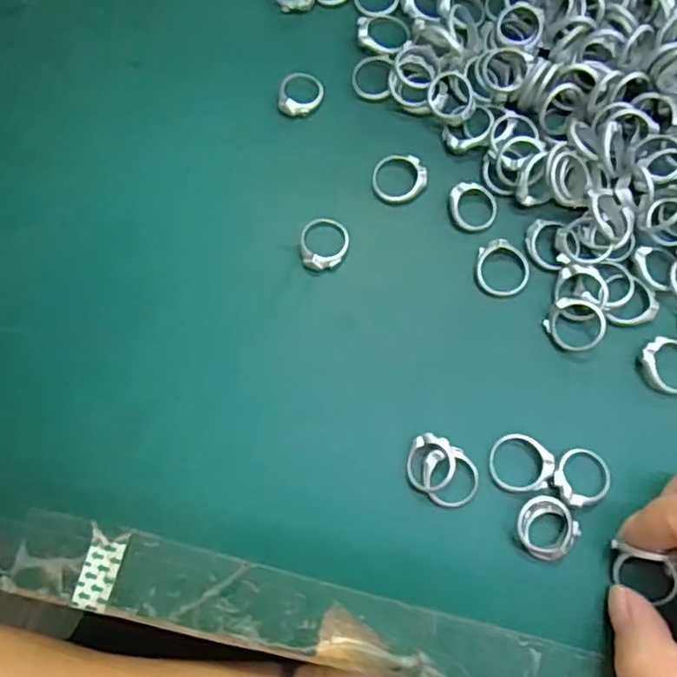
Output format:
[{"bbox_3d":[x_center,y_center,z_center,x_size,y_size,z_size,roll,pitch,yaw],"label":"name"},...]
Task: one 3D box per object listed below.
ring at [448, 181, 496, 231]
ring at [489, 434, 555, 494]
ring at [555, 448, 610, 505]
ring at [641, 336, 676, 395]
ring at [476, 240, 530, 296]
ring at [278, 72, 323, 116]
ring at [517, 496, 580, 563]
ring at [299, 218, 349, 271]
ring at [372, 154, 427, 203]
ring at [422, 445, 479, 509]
[{"bbox_3d":[0.055,-0.054,0.273,0.020,0.005,0.019,0,77,0],"label":"ring"},{"bbox_3d":[0.068,0.046,0.246,0.022,0.005,0.021,0,77,0],"label":"ring"},{"bbox_3d":[0.089,0.051,0.245,0.021,0.005,0.021,0,77,0],"label":"ring"},{"bbox_3d":[0.127,0.010,0.255,0.023,0.005,0.021,0,77,0],"label":"ring"},{"bbox_3d":[0.066,-0.028,0.266,0.021,0.004,0.022,0,77,0],"label":"ring"},{"bbox_3d":[-0.016,-0.104,0.285,0.018,0.004,0.020,7,77,2],"label":"ring"},{"bbox_3d":[0.074,0.068,0.240,0.020,0.008,0.021,0,77,0],"label":"ring"},{"bbox_3d":[-0.006,-0.038,0.269,0.019,0.005,0.022,9,77,2],"label":"ring"},{"bbox_3d":[0.025,-0.067,0.277,0.022,0.005,0.021,0,77,0],"label":"ring"},{"bbox_3d":[0.041,0.051,0.245,0.020,0.010,0.021,0,77,0],"label":"ring"}]

